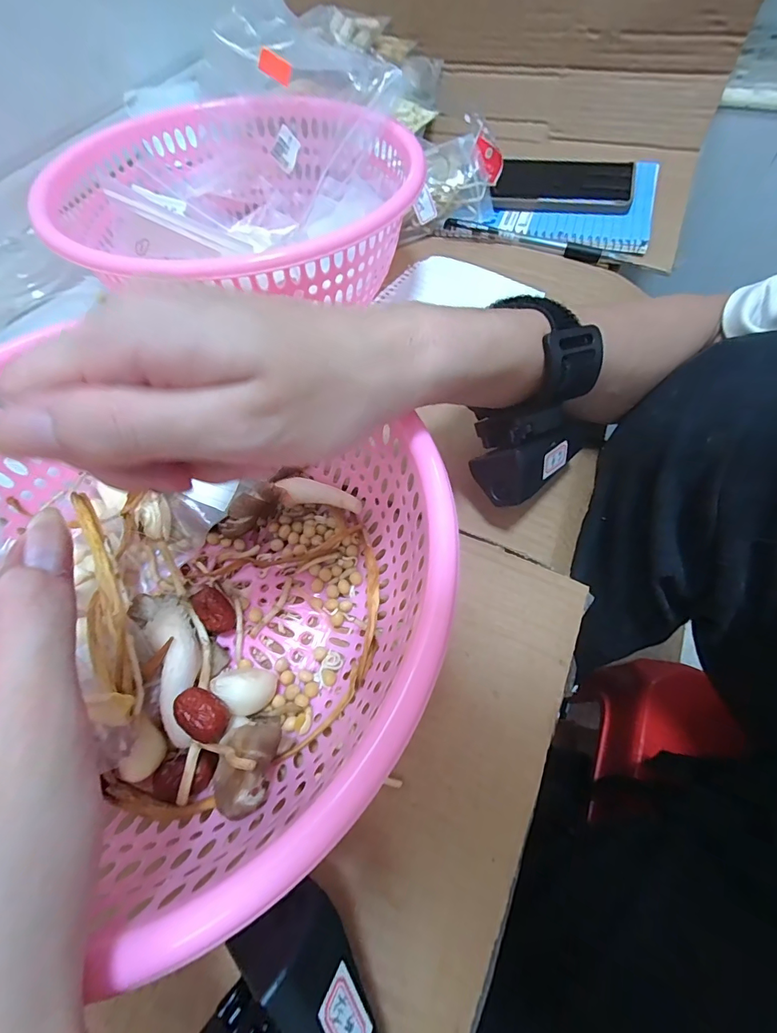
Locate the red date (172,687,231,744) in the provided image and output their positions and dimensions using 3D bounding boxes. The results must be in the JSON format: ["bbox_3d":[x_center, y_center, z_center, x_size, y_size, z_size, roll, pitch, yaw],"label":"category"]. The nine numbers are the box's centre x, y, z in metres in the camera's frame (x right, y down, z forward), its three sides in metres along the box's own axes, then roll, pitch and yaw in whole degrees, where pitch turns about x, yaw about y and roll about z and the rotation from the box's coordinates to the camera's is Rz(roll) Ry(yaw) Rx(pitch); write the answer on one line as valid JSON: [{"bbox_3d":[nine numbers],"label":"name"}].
[{"bbox_3d":[-0.080,0.087,0.186,0.025,0.021,0.017,22,64,15],"label":"red date"}]

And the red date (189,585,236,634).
[{"bbox_3d":[-0.091,0.049,0.221,0.025,0.013,0.015,51,58,-6],"label":"red date"}]

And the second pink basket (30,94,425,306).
[{"bbox_3d":[-0.092,-0.220,0.319,0.225,0.081,0.251,-7,61,-1],"label":"second pink basket"}]

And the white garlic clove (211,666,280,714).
[{"bbox_3d":[-0.069,0.083,0.203,0.027,0.023,0.020,4,61,5],"label":"white garlic clove"}]

